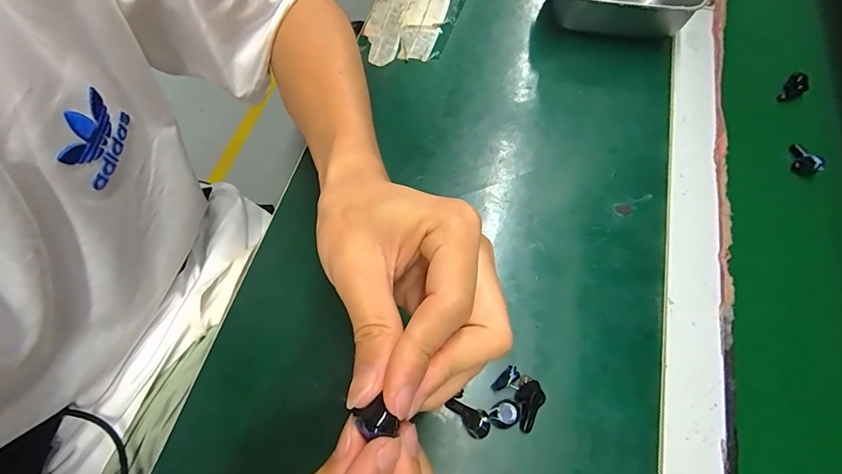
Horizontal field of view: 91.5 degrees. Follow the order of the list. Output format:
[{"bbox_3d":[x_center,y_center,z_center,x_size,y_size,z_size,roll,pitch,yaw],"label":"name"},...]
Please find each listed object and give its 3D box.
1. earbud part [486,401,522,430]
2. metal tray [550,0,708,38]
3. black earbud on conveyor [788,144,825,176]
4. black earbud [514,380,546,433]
[{"bbox_3d":[0.054,0.113,0.260,0.019,0.008,0.015,-27,69,-13],"label":"earbud part"},{"bbox_3d":[0.196,-0.238,0.399,0.144,0.051,0.110,9,66,3],"label":"metal tray"},{"bbox_3d":[0.321,-0.066,0.345,0.013,0.016,0.030,-15,67,-8],"label":"black earbud on conveyor"},{"bbox_3d":[0.066,0.106,0.260,0.017,0.013,0.029,28,68,11],"label":"black earbud"}]

